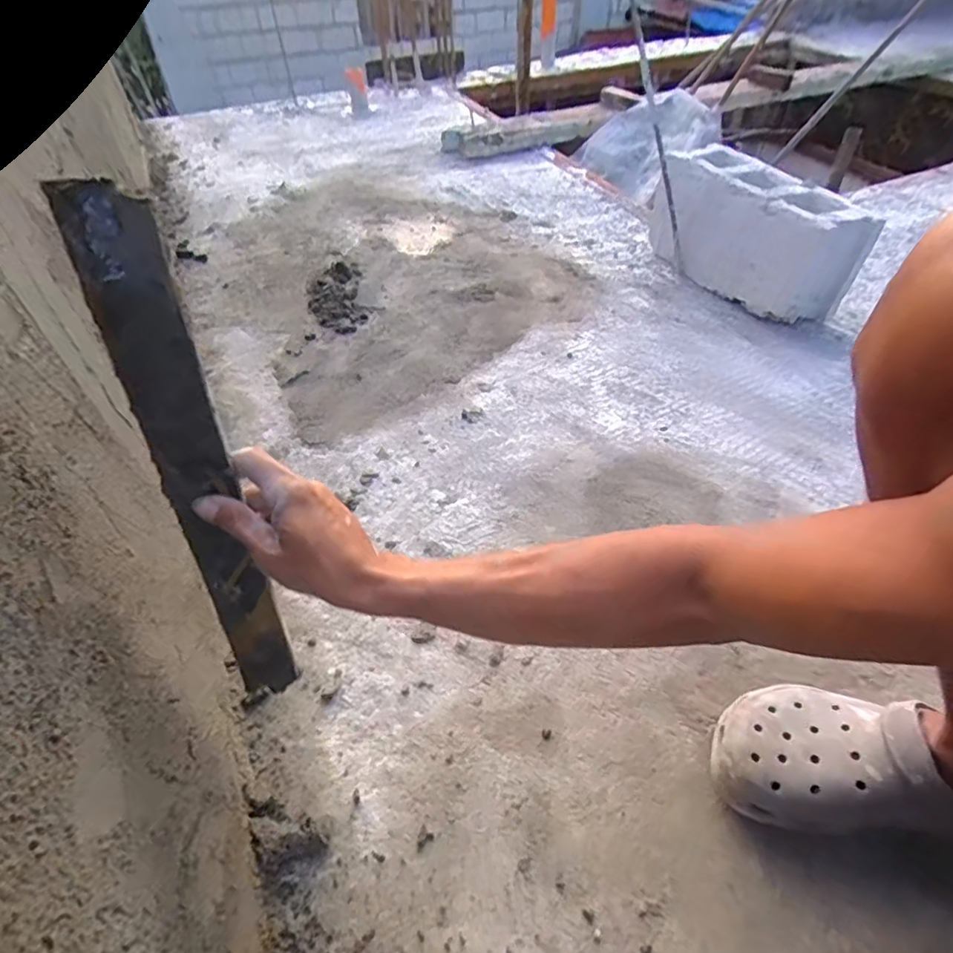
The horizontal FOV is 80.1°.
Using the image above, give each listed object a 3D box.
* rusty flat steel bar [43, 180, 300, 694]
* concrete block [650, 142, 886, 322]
[{"bbox_3d":[-0.193,0.007,0.401,0.051,0.382,0.009,-8,27,-3],"label":"rusty flat steel bar"},{"bbox_3d":[0.488,-0.439,1.039,0.110,0.223,0.397,-25,52,-22],"label":"concrete block"}]

